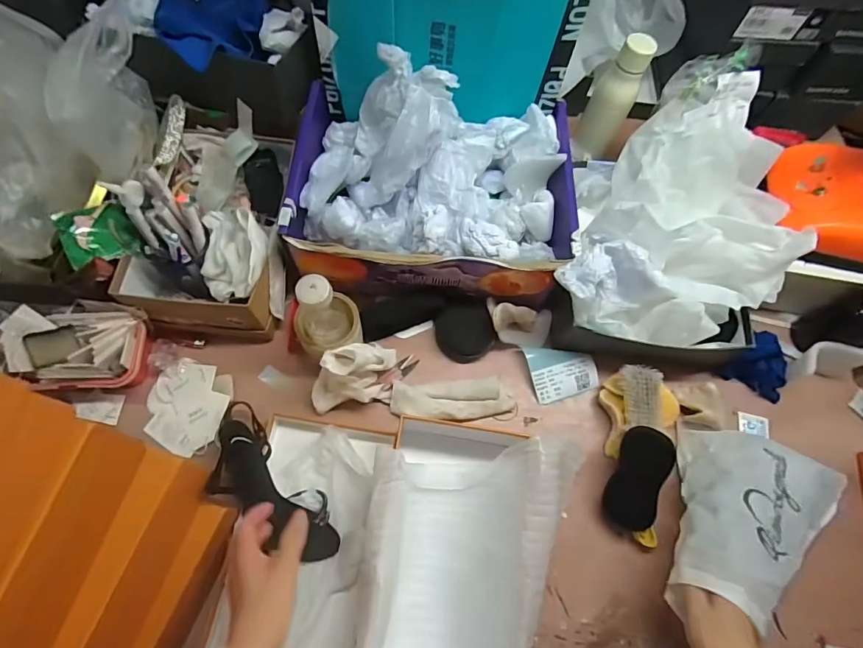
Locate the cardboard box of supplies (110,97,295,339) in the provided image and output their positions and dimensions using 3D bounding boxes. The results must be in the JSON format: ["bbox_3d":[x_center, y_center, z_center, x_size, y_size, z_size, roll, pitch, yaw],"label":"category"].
[{"bbox_3d":[-0.317,-0.166,0.659,0.206,0.136,0.338,3,67,-2],"label":"cardboard box of supplies"}]

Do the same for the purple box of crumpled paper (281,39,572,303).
[{"bbox_3d":[0.003,-0.210,0.645,0.399,0.195,0.288,3,67,-2],"label":"purple box of crumpled paper"}]

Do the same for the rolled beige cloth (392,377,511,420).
[{"bbox_3d":[0.030,0.107,0.632,0.171,0.023,0.059,-2,67,-4],"label":"rolled beige cloth"}]

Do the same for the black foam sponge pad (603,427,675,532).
[{"bbox_3d":[0.277,0.207,0.587,0.067,0.025,0.136,23,97,48],"label":"black foam sponge pad"}]

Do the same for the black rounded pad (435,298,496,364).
[{"bbox_3d":[0.051,0.011,0.670,0.088,0.007,0.095,-8,98,14],"label":"black rounded pad"}]

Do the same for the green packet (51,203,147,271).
[{"bbox_3d":[-0.446,-0.120,0.589,0.081,0.017,0.076,-26,92,-41],"label":"green packet"}]

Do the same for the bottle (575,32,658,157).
[{"bbox_3d":[0.290,-0.353,0.705,0.068,0.178,0.066,18,67,4],"label":"bottle"}]

